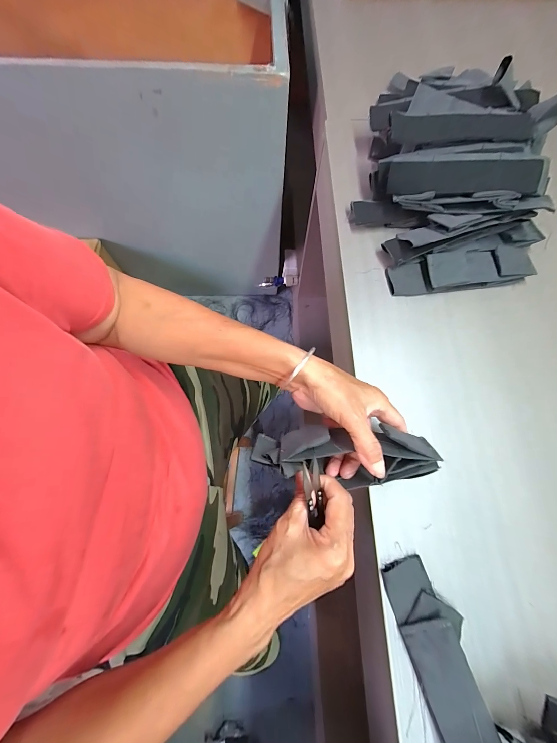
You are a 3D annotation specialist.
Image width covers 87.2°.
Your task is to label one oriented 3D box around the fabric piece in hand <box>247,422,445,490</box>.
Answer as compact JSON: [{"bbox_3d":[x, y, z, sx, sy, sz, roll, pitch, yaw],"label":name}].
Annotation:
[{"bbox_3d":[0.060,0.082,0.285,0.169,0.047,0.052,2,73,6],"label":"fabric piece in hand"}]

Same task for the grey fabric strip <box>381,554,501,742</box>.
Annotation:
[{"bbox_3d":[0.163,0.295,0.253,0.054,0.023,0.232,-17,61,-7],"label":"grey fabric strip"}]

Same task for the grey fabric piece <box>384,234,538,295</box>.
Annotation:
[{"bbox_3d":[0.250,-0.140,0.402,0.197,0.024,0.065,-14,74,-6],"label":"grey fabric piece"}]

